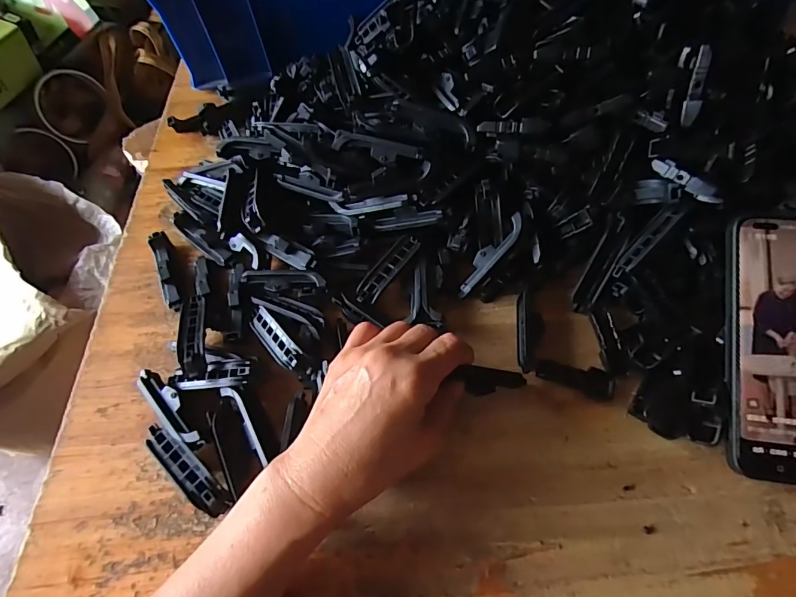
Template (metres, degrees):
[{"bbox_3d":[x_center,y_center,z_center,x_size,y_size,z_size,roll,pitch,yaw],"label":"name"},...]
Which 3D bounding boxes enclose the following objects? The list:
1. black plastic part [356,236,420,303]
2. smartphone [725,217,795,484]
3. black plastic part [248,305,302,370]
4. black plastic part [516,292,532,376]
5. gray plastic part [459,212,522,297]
[{"bbox_3d":[-0.009,-0.023,0.335,0.018,0.007,0.065,34,67,20],"label":"black plastic part"},{"bbox_3d":[0.249,0.030,0.267,0.080,0.009,0.159,5,82,7],"label":"smartphone"},{"bbox_3d":[-0.090,0.028,0.313,0.017,0.009,0.066,-38,51,-16],"label":"black plastic part"},{"bbox_3d":[0.090,0.024,0.314,0.007,0.017,0.059,1,62,4],"label":"black plastic part"},{"bbox_3d":[0.068,-0.032,0.326,0.015,0.006,0.072,43,102,22],"label":"gray plastic part"}]

